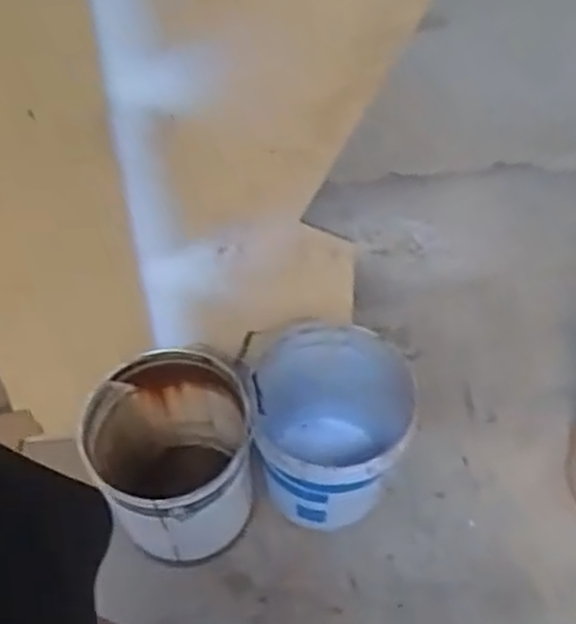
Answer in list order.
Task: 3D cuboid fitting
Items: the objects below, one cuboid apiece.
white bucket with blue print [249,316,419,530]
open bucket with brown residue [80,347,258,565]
[{"bbox_3d":[0.086,0.217,1.465,0.286,0.354,0.300,-1,53,1],"label":"white bucket with blue print"},{"bbox_3d":[-0.198,0.286,1.437,0.267,0.366,0.283,-1,53,1],"label":"open bucket with brown residue"}]

